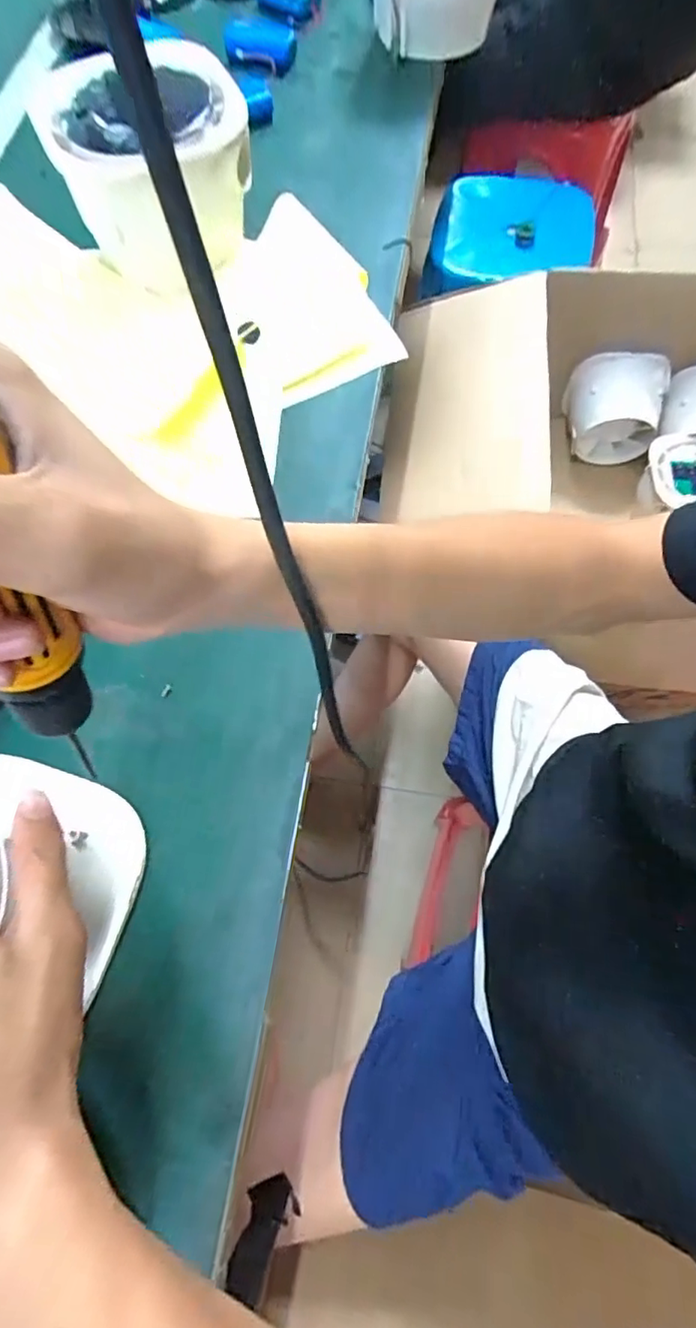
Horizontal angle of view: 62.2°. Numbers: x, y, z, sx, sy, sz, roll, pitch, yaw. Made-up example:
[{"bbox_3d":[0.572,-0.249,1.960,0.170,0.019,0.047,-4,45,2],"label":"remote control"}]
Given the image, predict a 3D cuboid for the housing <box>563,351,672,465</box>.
[{"bbox_3d":[0.407,-0.395,0.895,0.133,0.129,0.096,10,70,5],"label":"housing"}]

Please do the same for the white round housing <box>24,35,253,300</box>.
[{"bbox_3d":[-0.133,-0.353,0.420,0.124,0.109,0.124,-1,70,1],"label":"white round housing"}]

